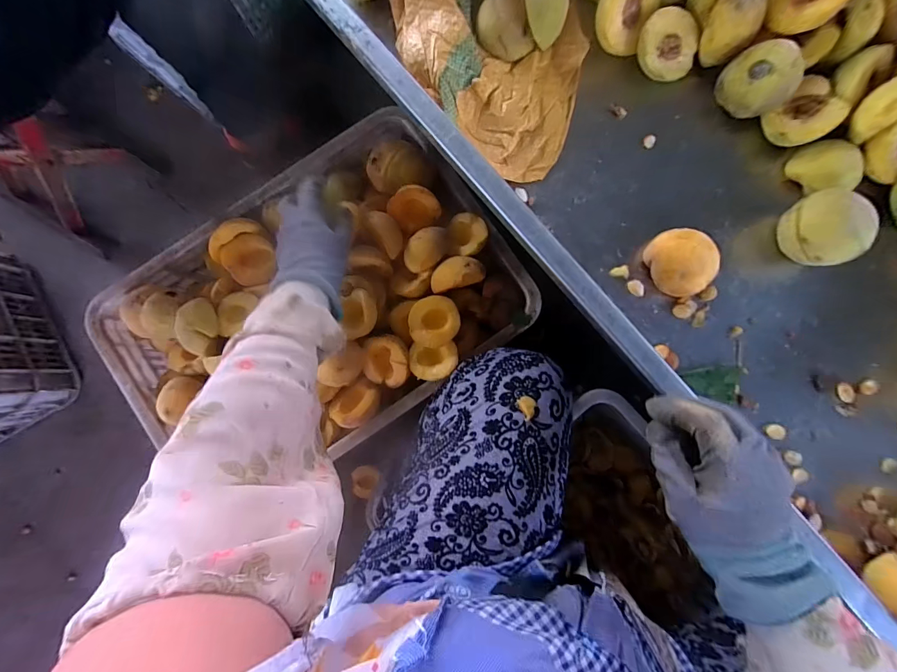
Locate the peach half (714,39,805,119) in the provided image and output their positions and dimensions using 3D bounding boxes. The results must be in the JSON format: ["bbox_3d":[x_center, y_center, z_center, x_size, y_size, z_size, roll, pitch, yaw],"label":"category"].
[{"bbox_3d":[0.304,-0.245,0.365,0.058,0.065,0.024,34,45,-12],"label":"peach half"}]

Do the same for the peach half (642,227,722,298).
[{"bbox_3d":[0.221,-0.070,0.359,0.052,0.034,0.062,-15,86,-2],"label":"peach half"}]

